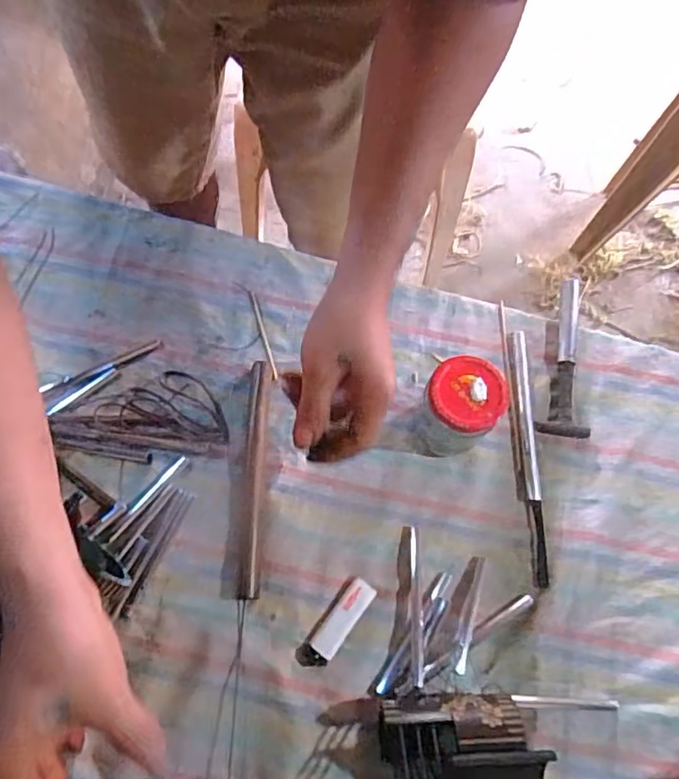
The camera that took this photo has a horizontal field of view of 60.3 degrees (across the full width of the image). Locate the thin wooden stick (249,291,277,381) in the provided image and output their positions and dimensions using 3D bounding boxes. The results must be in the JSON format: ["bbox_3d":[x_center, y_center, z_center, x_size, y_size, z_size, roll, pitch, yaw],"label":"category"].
[{"bbox_3d":[-0.077,-0.055,0.583,0.006,0.004,0.103,-15,67,-7],"label":"thin wooden stick"}]

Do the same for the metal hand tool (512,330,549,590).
[{"bbox_3d":[0.179,0.057,0.552,0.014,0.007,0.241,2,72,-2],"label":"metal hand tool"}]

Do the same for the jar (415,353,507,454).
[{"bbox_3d":[0.103,0.020,0.514,0.062,0.098,0.064,1,72,-2],"label":"jar"}]

